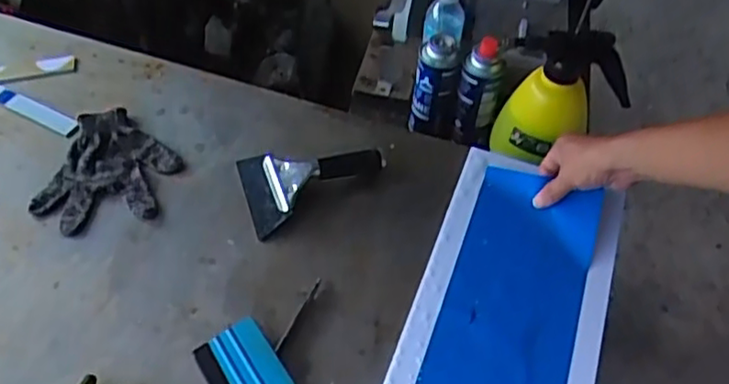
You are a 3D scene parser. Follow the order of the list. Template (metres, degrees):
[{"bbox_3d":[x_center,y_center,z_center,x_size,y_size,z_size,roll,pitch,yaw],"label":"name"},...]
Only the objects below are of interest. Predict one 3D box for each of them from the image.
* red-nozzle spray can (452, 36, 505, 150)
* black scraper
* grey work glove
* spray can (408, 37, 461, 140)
[{"bbox_3d":[0.185,-0.157,1.088,0.066,0.189,0.060,2,51,-2],"label":"red-nozzle spray can"},{"bbox_3d":[-0.060,-0.016,0.832,0.175,0.035,0.120,-11,52,-12],"label":"black scraper"},{"bbox_3d":[-0.308,-0.030,0.834,0.144,0.020,0.189,10,51,4],"label":"grey work glove"},{"bbox_3d":[0.117,-0.169,1.099,0.070,0.167,0.058,7,51,2],"label":"spray can"}]

